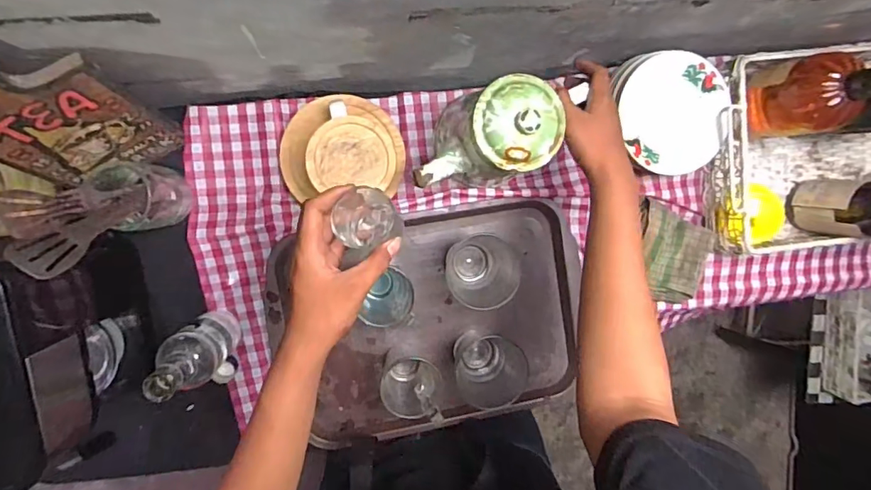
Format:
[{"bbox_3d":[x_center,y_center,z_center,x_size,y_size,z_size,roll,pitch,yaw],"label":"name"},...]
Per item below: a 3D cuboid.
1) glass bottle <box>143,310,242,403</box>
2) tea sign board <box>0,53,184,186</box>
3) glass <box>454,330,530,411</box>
[{"bbox_3d":[-0.281,0.131,0.567,0.062,0.201,0.062,-1,96,-7],"label":"glass bottle"},{"bbox_3d":[-0.372,-0.121,0.484,0.132,0.270,0.012,-31,81,-3],"label":"tea sign board"},{"bbox_3d":[0.073,0.171,0.692,0.091,0.083,0.086,-1,96,-7],"label":"glass"}]

